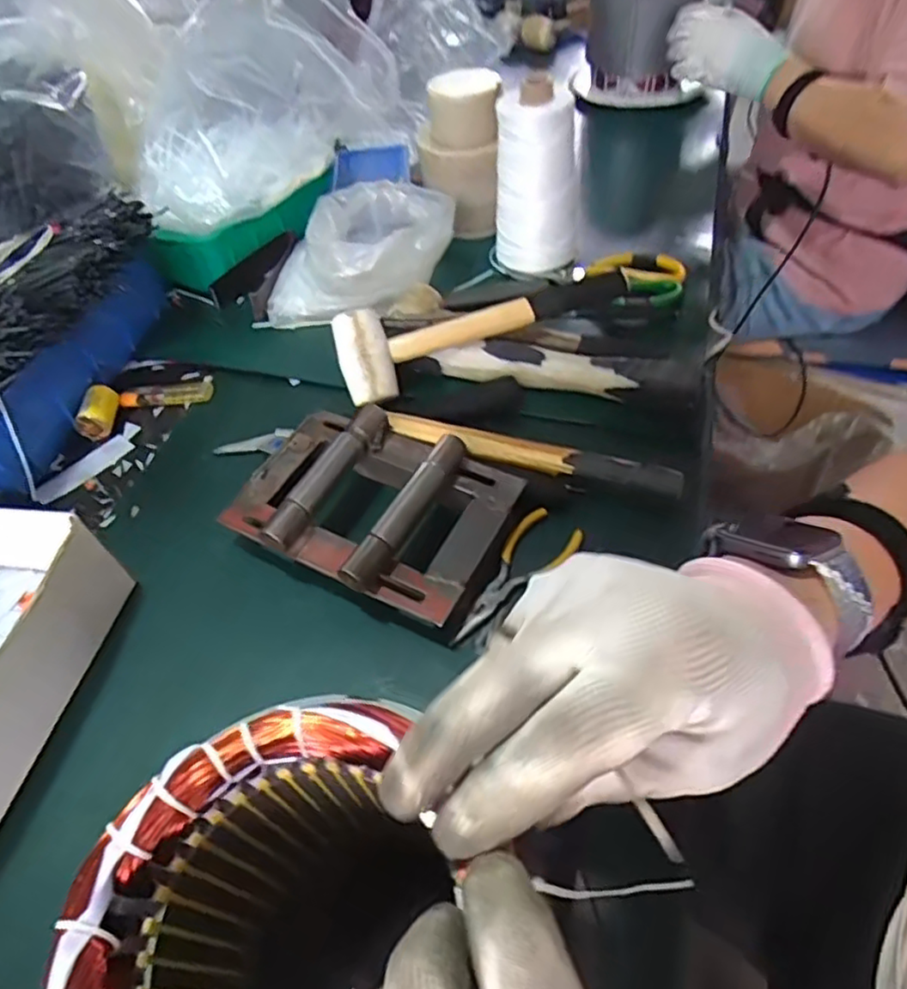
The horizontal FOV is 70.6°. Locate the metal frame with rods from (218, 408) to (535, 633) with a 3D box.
[{"bbox_3d":[-0.062,0.007,0.476,0.194,0.059,0.139,21,56,20],"label":"metal frame with rods"}]

